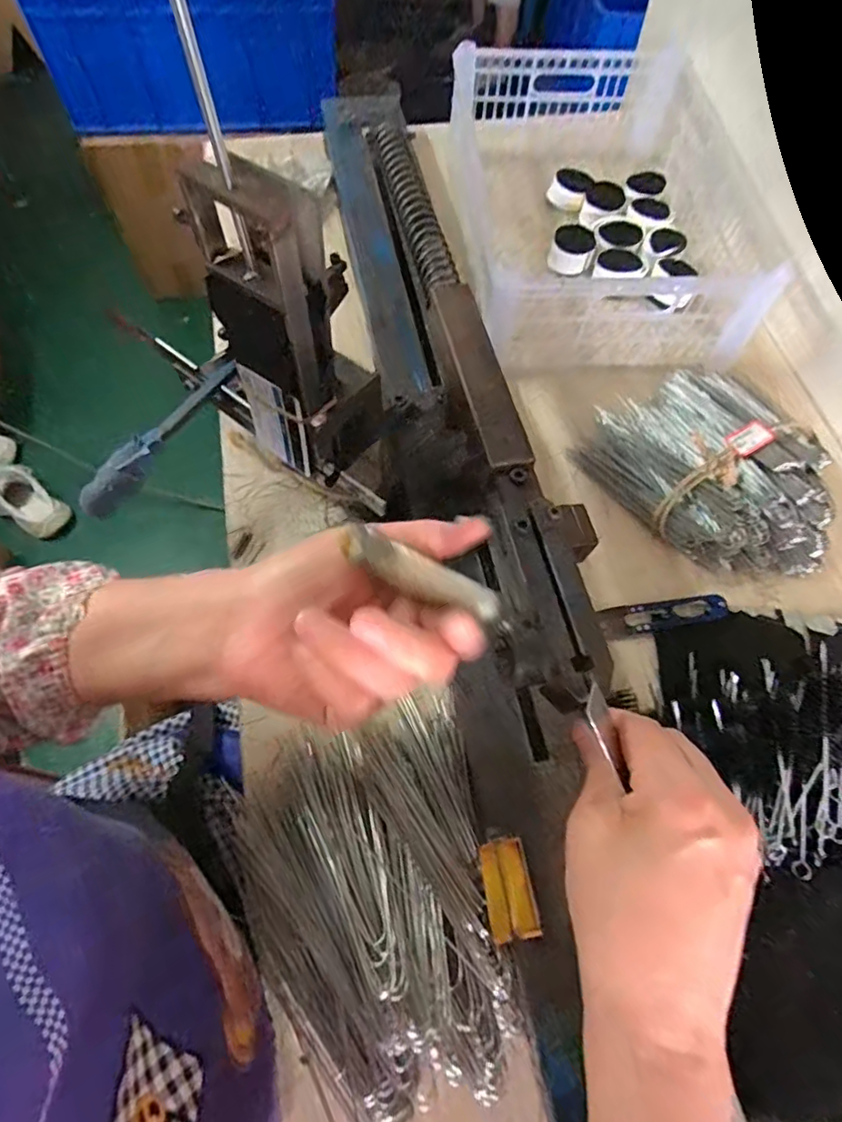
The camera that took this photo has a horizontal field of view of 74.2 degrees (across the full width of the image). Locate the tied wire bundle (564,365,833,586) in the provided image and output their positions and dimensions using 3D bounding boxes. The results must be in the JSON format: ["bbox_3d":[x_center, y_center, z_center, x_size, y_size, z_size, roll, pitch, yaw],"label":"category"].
[{"bbox_3d":[0.272,-0.086,0.497,0.179,0.048,0.216,-34,69,-17],"label":"tied wire bundle"}]

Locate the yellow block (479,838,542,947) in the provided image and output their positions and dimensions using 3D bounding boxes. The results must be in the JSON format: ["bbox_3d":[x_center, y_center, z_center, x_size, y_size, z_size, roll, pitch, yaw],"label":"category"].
[{"bbox_3d":[0.053,0.201,0.341,0.027,0.017,0.052,-8,64,-6],"label":"yellow block"}]

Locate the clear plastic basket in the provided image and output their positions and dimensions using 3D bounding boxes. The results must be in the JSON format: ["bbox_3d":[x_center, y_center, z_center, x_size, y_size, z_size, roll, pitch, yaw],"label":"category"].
[{"bbox_3d":[0.187,-0.395,0.608,0.274,0.110,0.377,-2,64,-4],"label":"clear plastic basket"}]

